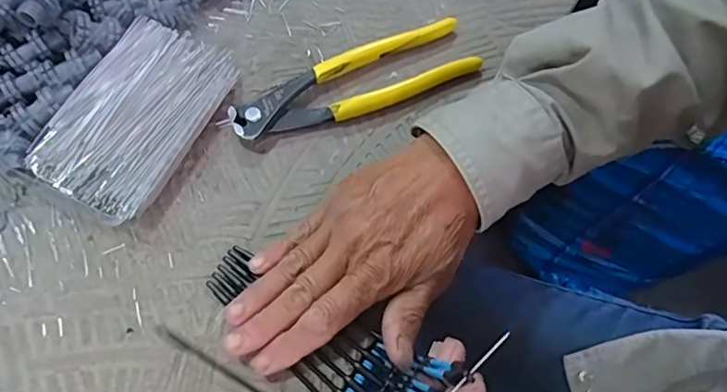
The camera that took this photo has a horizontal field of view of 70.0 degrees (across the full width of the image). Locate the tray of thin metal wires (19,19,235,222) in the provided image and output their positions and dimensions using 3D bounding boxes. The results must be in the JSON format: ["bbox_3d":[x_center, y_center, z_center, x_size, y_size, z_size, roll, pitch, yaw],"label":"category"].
[{"bbox_3d":[-0.144,-0.052,0.335,0.084,0.015,0.131,24,70,11],"label":"tray of thin metal wires"}]

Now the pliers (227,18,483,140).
[{"bbox_3d":[-0.006,-0.074,0.343,0.163,0.014,0.044,-21,68,-8],"label":"pliers"}]

